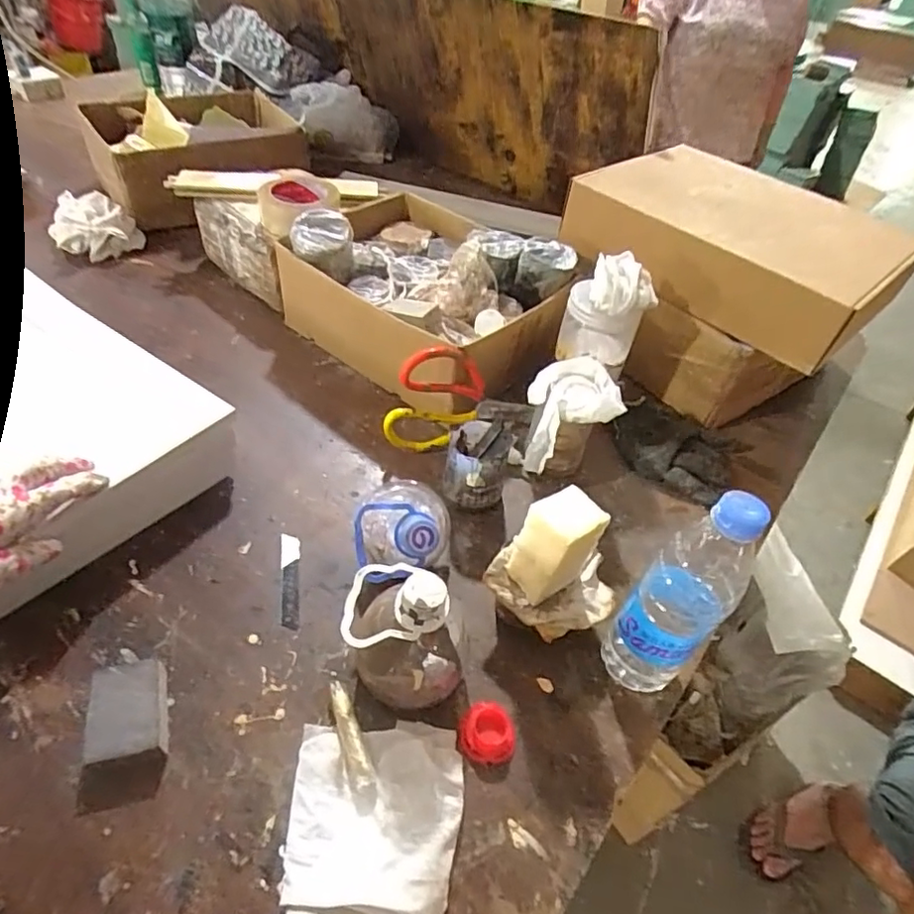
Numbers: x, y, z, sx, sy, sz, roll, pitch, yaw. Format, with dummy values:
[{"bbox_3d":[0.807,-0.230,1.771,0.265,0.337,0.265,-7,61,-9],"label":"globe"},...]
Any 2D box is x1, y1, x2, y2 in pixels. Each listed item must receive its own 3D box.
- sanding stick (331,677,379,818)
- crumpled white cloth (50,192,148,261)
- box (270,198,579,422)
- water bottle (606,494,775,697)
[{"bbox_3d":[-0.079,0.216,0.439,0.017,0.015,0.096,-12,49,-17],"label":"sanding stick"},{"bbox_3d":[-0.563,-0.357,0.900,0.130,0.053,0.096,15,47,8],"label":"crumpled white cloth"},{"bbox_3d":[-0.050,-0.215,0.764,0.341,0.145,0.262,37,53,26],"label":"box"},{"bbox_3d":[0.165,0.111,0.443,0.068,0.208,0.052,36,53,25],"label":"water bottle"}]

